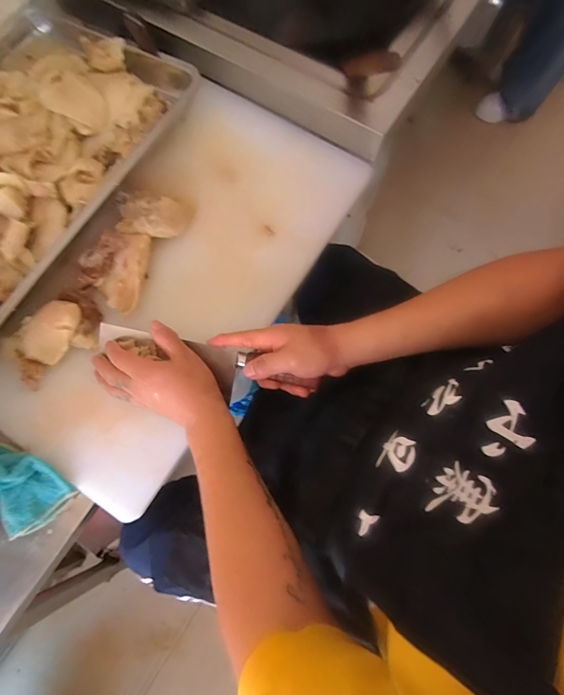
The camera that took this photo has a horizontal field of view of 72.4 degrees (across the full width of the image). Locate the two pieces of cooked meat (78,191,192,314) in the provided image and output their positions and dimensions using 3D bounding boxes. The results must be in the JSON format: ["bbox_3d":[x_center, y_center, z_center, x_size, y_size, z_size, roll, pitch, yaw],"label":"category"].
[{"bbox_3d":[-0.209,-0.142,0.543,0.108,0.037,0.185,19,75,5],"label":"two pieces of cooked meat"}]

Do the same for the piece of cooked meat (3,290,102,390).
[{"bbox_3d":[-0.305,-0.018,0.504,0.126,0.032,0.080,-36,77,-9],"label":"piece of cooked meat"}]

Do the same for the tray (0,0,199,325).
[{"bbox_3d":[-0.436,-0.268,0.564,0.403,0.068,0.589,33,77,9],"label":"tray"}]

